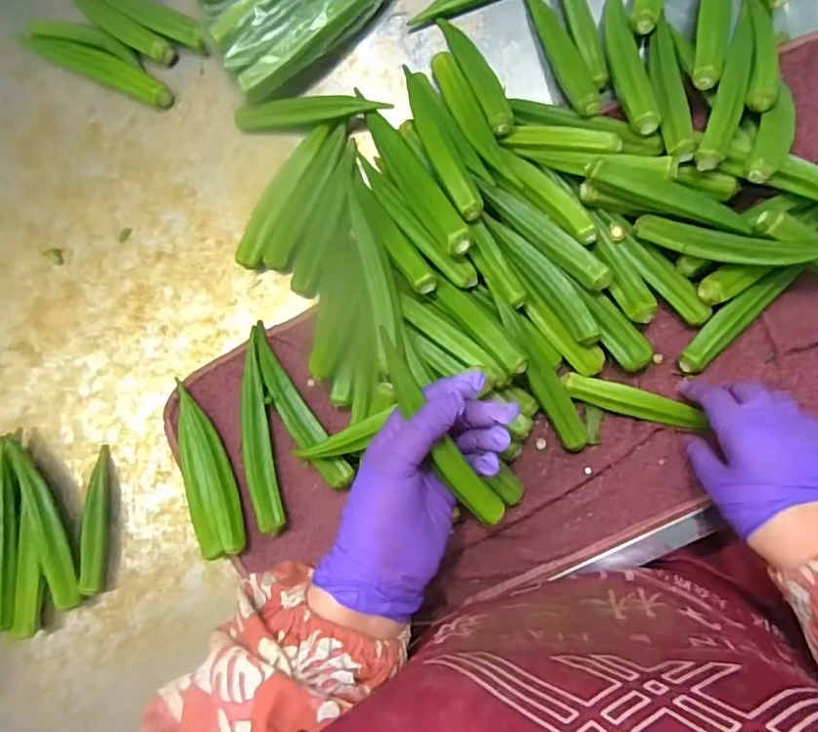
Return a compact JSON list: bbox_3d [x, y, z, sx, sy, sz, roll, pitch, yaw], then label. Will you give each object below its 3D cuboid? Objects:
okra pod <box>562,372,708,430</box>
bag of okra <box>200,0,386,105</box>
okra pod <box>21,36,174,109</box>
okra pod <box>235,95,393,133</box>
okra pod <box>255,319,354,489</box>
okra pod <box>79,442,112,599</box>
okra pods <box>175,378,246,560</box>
[{"bbox_3d":[0.165,0.026,0.427,0.099,0.013,0.020,17,86,11],"label":"okra pod"},{"bbox_3d":[-0.088,-0.309,0.489,0.176,0.046,0.110,-31,81,3],"label":"bag of okra"},{"bbox_3d":[-0.286,-0.275,0.525,0.160,0.014,0.025,25,87,9],"label":"okra pod"},{"bbox_3d":[-0.083,-0.213,0.482,0.130,0.023,0.020,-4,83,7],"label":"okra pod"},{"bbox_3d":[-0.094,0.032,0.469,0.026,0.016,0.151,-33,81,3],"label":"okra pod"},{"bbox_3d":[-0.267,0.132,0.490,0.019,0.019,0.118,-4,83,6],"label":"okra pod"},{"bbox_3d":[-0.169,0.086,0.479,0.041,0.021,0.143,-16,82,5],"label":"okra pods"}]

